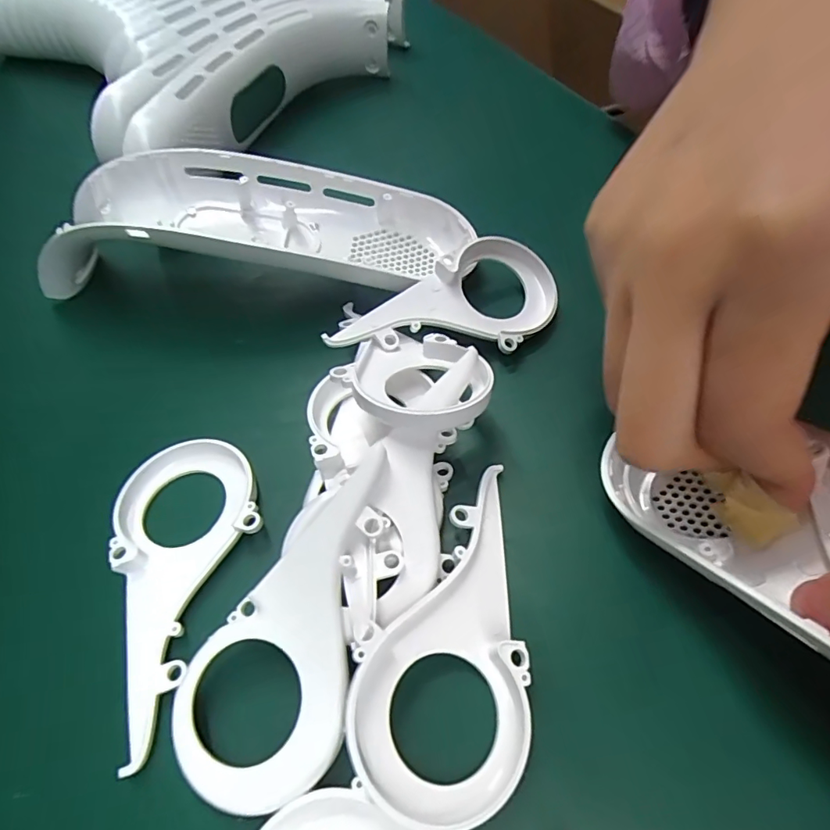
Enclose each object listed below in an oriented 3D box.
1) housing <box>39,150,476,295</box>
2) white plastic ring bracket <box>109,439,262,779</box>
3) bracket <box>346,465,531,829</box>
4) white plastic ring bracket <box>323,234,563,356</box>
[{"bbox_3d":[-0.073,-0.079,0.220,0.196,0.043,0.053,0,53,5],"label":"housing"},{"bbox_3d":[-0.069,0.046,0.157,0.045,0.009,0.090,-19,54,-10],"label":"white plastic ring bracket"},{"bbox_3d":[0.006,0.055,0.136,0.044,0.008,0.087,6,55,-10],"label":"bracket"},{"bbox_3d":[0.015,-0.039,0.193,0.091,0.019,0.040,-32,57,-18],"label":"white plastic ring bracket"}]

